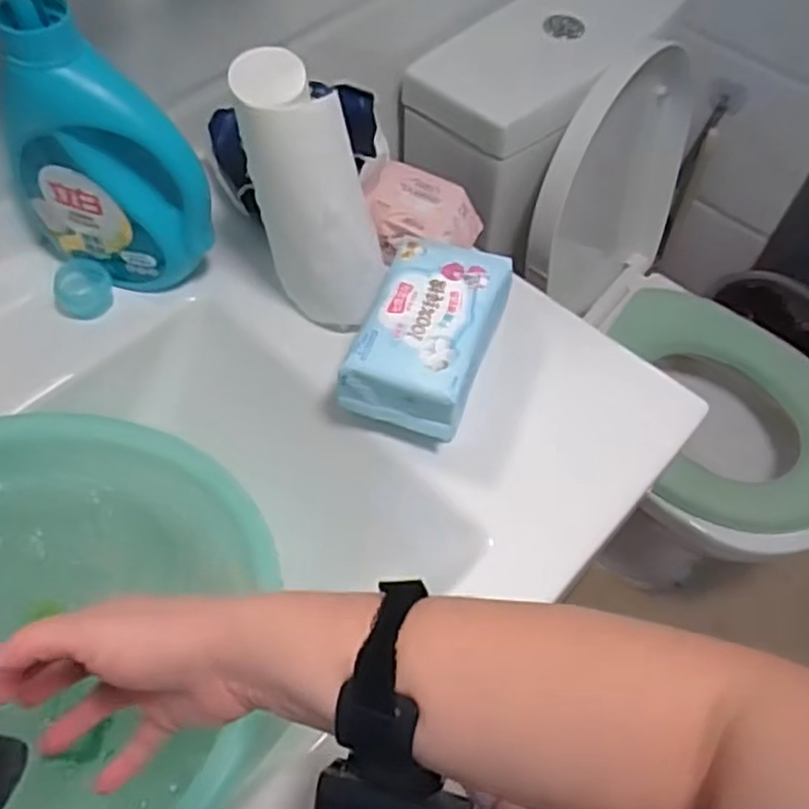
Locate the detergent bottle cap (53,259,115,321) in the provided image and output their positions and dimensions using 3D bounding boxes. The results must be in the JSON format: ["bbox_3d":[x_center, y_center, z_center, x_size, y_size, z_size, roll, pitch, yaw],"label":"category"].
[{"bbox_3d":[-0.259,-0.091,0.593,0.036,0.033,0.041,30,61,16],"label":"detergent bottle cap"}]

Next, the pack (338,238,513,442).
[{"bbox_3d":[0.020,-0.054,0.535,0.087,0.054,0.145,19,58,10],"label":"pack"}]

